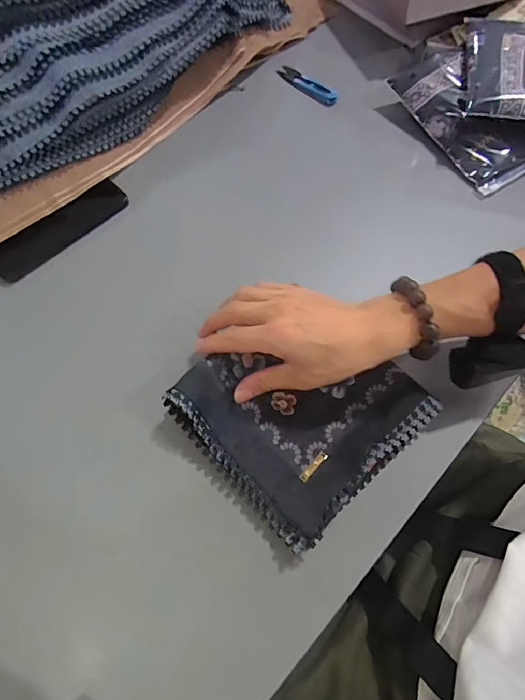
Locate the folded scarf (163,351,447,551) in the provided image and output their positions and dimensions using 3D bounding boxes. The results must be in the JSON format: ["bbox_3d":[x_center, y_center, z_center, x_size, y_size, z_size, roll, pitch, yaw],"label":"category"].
[{"bbox_3d":[0.036,0.049,0.369,0.177,0.036,0.167,-39,74,-17],"label":"folded scarf"}]

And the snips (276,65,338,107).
[{"bbox_3d":[0.061,-0.365,0.566,0.098,0.011,0.027,41,72,16],"label":"snips"}]

